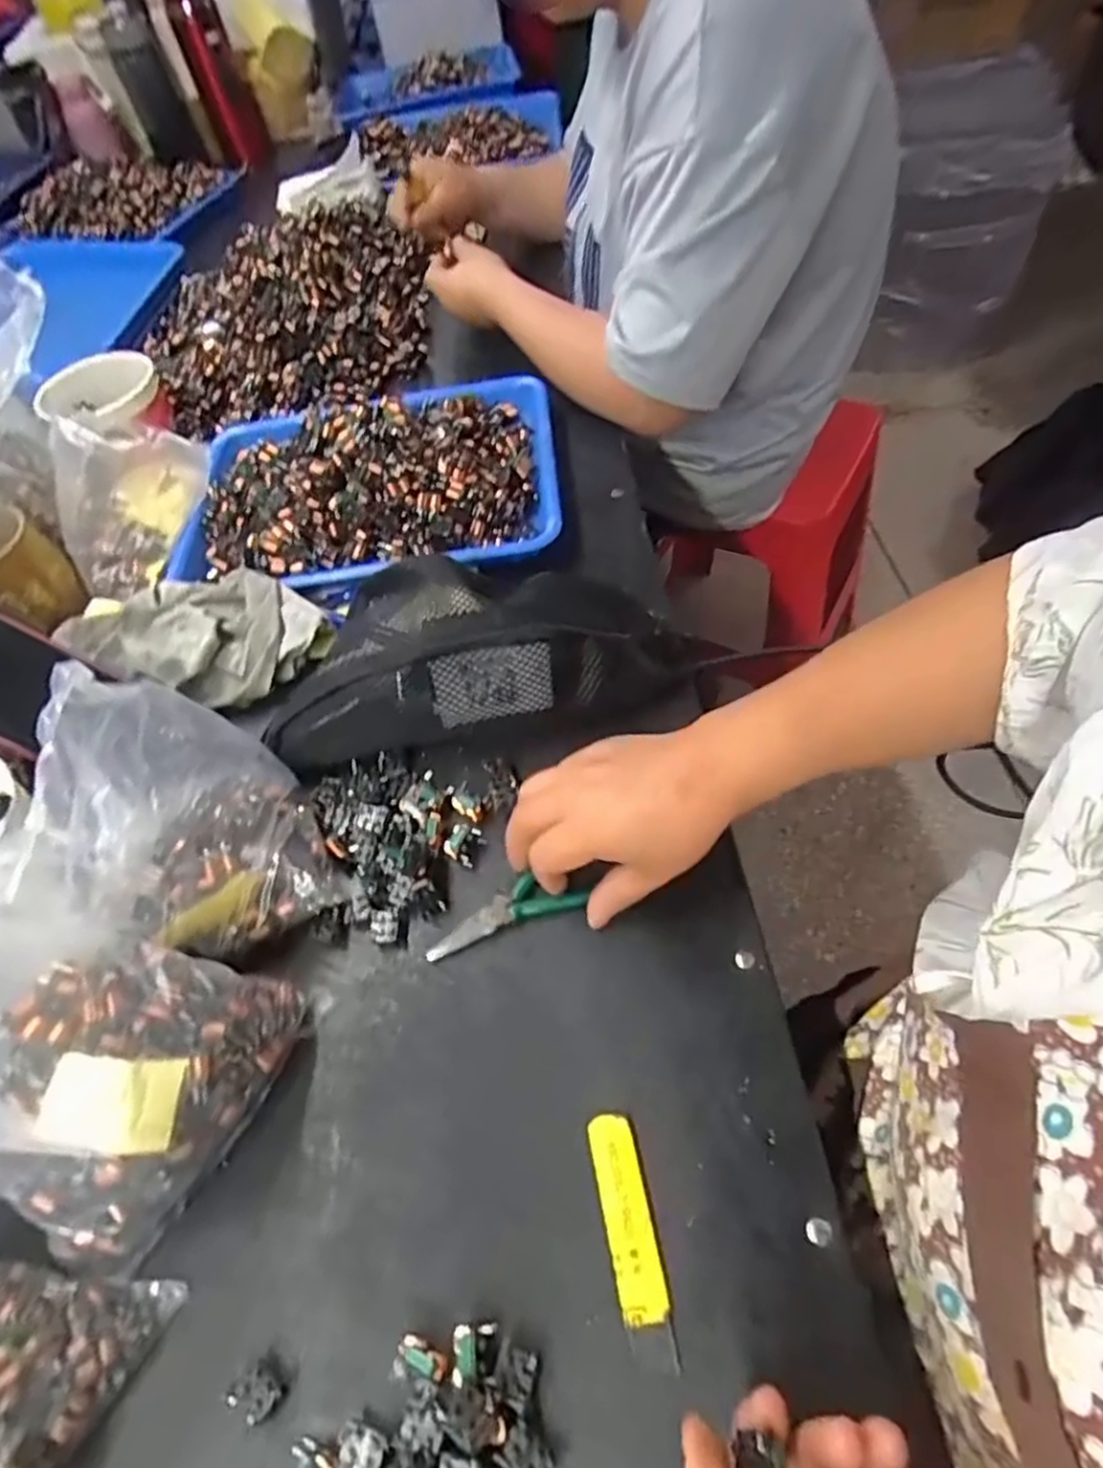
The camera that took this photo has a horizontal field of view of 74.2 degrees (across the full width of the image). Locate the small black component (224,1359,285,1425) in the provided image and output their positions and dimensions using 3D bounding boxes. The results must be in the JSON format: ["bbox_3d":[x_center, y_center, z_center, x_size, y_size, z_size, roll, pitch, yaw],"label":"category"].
[{"bbox_3d":[-0.128,0.288,0.318,0.019,0.011,0.016,27,63,25],"label":"small black component"}]

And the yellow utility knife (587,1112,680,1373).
[{"bbox_3d":[0.036,0.228,0.333,0.022,0.004,0.096,-13,54,0],"label":"yellow utility knife"}]

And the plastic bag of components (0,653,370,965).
[{"bbox_3d":[-0.207,0.050,0.418,0.156,0.117,0.127,5,58,13],"label":"plastic bag of components"}]

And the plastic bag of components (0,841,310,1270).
[{"bbox_3d":[-0.268,0.148,0.341,0.224,0.171,0.143,5,58,13],"label":"plastic bag of components"}]

